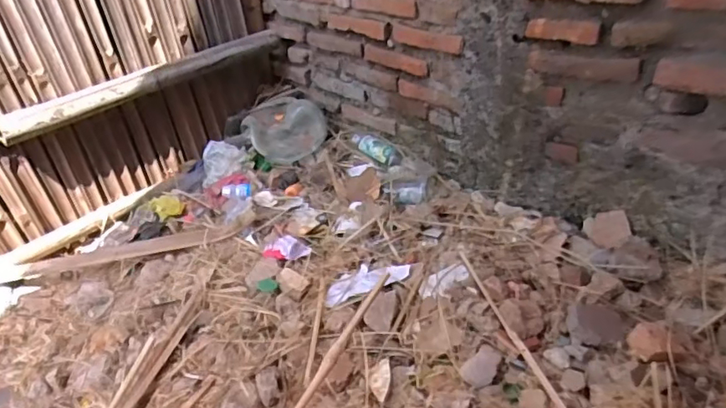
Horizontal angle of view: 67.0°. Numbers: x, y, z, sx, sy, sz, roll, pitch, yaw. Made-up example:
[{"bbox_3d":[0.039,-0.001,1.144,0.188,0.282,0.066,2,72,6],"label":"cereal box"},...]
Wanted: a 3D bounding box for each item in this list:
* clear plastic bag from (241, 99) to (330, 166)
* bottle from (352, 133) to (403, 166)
[{"bbox_3d":[-0.235,-0.225,1.626,0.237,0.082,0.224,27,48,37],"label":"clear plastic bag"},{"bbox_3d":[0.044,-0.152,1.516,0.185,0.048,0.065,25,45,38],"label":"bottle"}]

